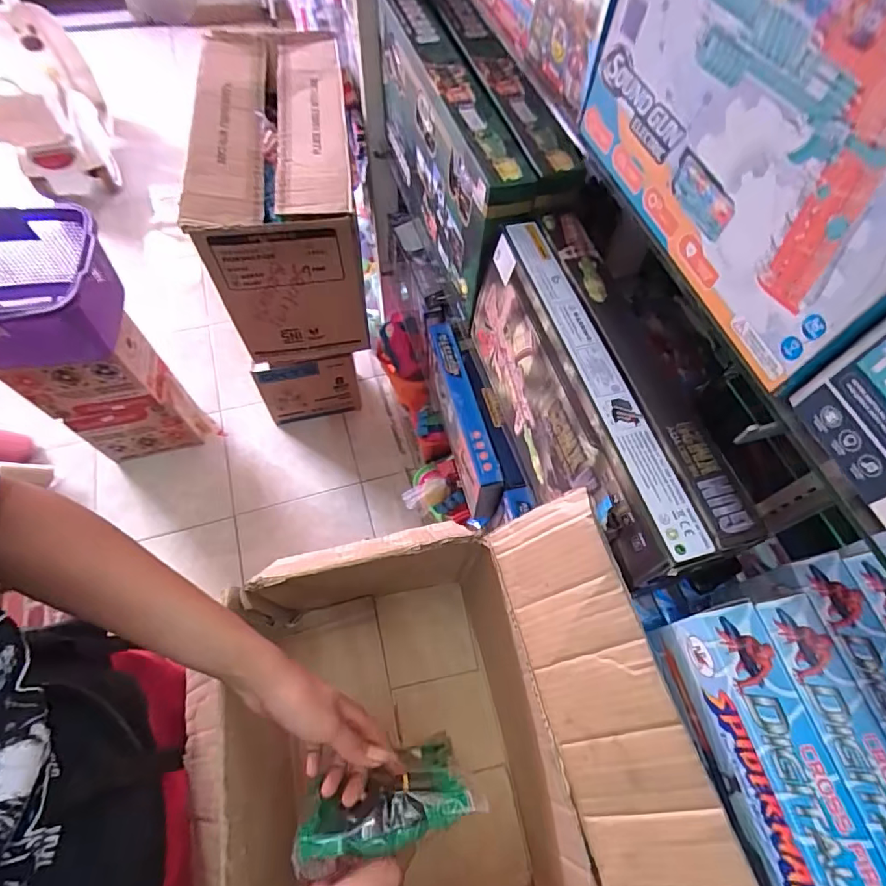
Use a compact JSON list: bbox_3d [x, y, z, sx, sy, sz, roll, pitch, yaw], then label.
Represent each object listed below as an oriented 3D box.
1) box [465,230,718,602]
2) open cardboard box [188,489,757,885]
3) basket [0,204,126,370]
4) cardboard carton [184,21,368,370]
[{"bbox_3d":[0.141,-0.037,0.590,0.073,0.184,0.423,-12,63,-9],"label":"box"},{"bbox_3d":[-0.015,0.368,0.540,0.437,0.353,0.474,-12,63,-9],"label":"open cardboard box"},{"bbox_3d":[-0.901,-0.298,1.033,0.368,0.223,0.281,-5,62,-5],"label":"basket"},{"bbox_3d":[-0.333,-0.549,1.074,0.269,0.333,0.600,-6,62,-6],"label":"cardboard carton"}]

